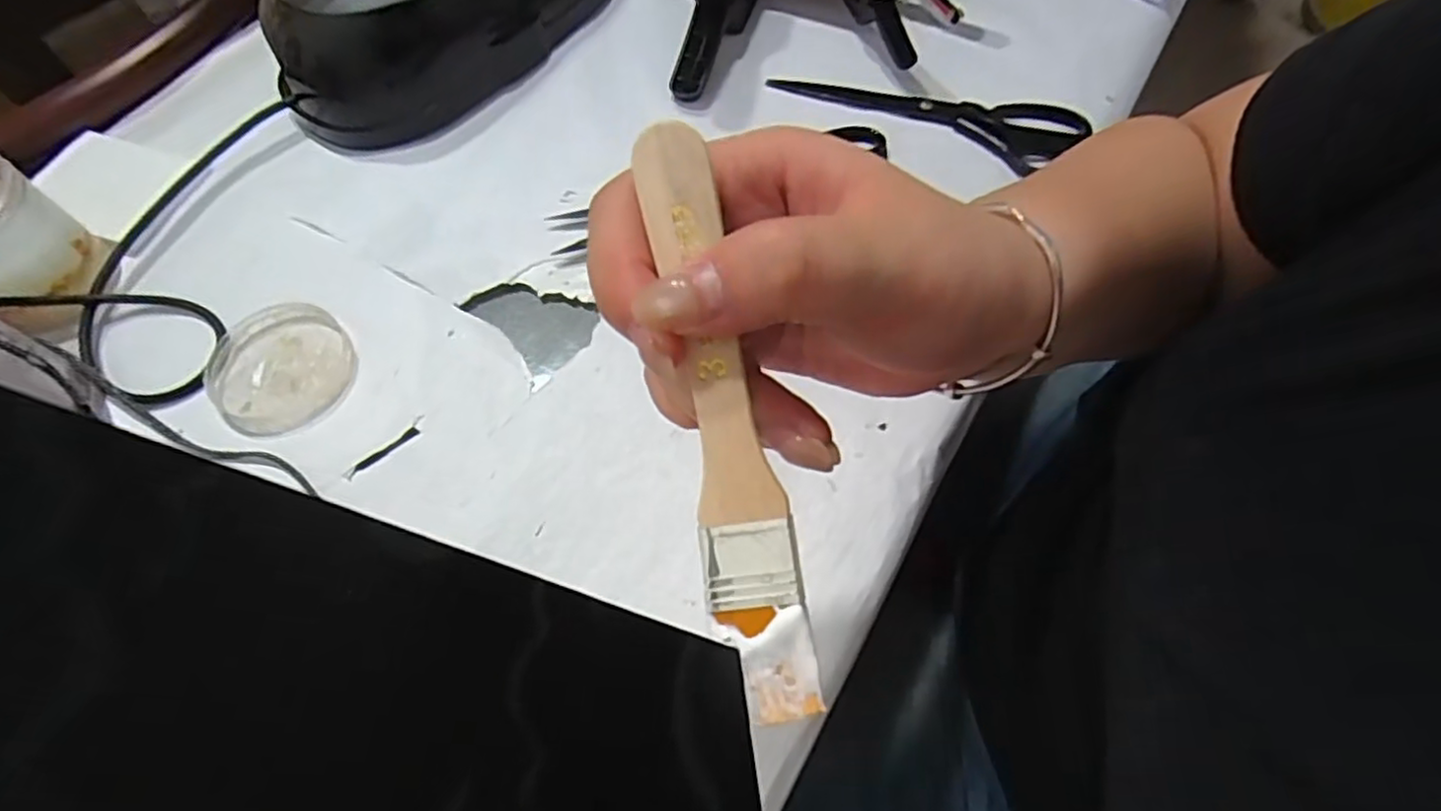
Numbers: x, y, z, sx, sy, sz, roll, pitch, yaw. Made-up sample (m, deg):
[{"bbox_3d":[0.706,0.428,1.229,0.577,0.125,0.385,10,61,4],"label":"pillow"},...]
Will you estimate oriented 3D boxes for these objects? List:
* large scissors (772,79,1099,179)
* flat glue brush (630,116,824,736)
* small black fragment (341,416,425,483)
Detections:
[{"bbox_3d":[0.155,-0.225,0.531,0.236,0.017,0.050,15,65,8],"label":"large scissors"},{"bbox_3d":[0.000,0.002,0.157,0.020,0.005,0.136,-11,84,-4],"label":"flat glue brush"},{"bbox_3d":[-0.205,0.026,0.420,0.055,0.004,0.009,-42,70,-17],"label":"small black fragment"}]

